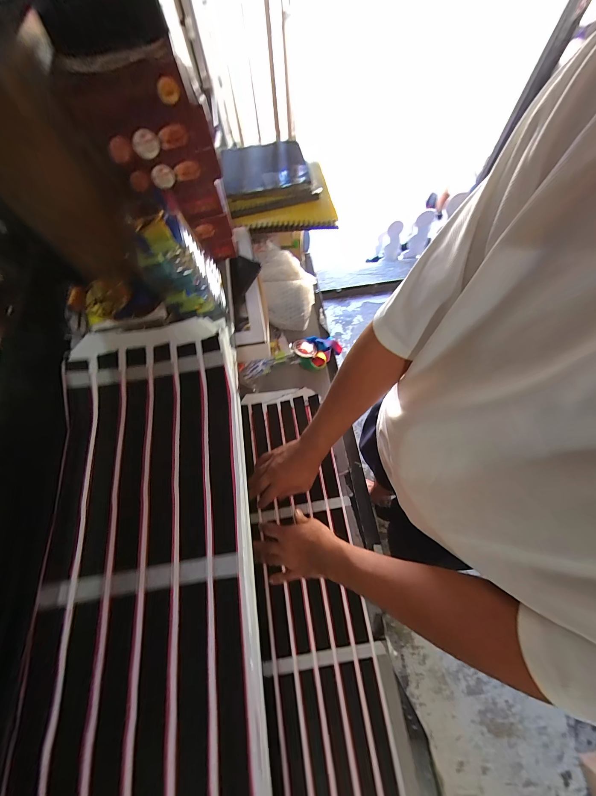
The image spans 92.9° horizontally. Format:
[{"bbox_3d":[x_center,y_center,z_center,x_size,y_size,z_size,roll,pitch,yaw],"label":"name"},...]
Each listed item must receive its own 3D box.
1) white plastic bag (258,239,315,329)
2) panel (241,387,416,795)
[{"bbox_3d":[-0.026,-0.267,0.705,0.132,0.122,0.164,1,68,3],"label":"white plastic bag"},{"bbox_3d":[0.044,0.462,0.503,0.218,0.054,1.033,-10,70,-1],"label":"panel"}]

